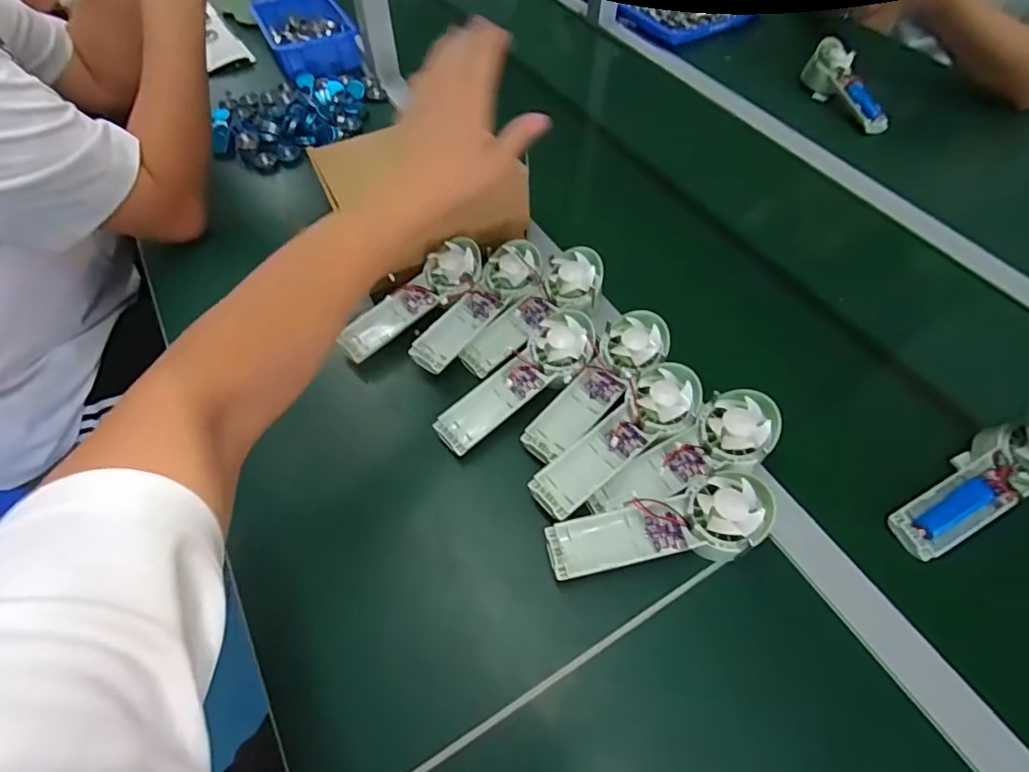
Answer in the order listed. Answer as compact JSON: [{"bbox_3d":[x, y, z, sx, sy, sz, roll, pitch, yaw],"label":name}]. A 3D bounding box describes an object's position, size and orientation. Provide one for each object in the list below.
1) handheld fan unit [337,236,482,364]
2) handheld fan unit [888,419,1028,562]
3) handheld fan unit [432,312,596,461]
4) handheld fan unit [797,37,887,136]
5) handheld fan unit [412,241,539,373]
[{"bbox_3d":[-0.110,-0.094,0.553,0.174,0.025,0.067,-43,66,-13],"label":"handheld fan unit"},{"bbox_3d":[0.394,0.086,0.438,0.169,0.056,0.064,-33,61,-1],"label":"handheld fan unit"},{"bbox_3d":[0.000,-0.008,0.492,0.175,0.023,0.062,-40,64,-11],"label":"handheld fan unit"},{"bbox_3d":[0.508,-0.457,0.812,0.069,0.079,0.177,-6,56,-5],"label":"handheld fan unit"},{"bbox_3d":[-0.040,-0.087,0.534,0.056,0.034,0.174,36,62,21],"label":"handheld fan unit"}]

